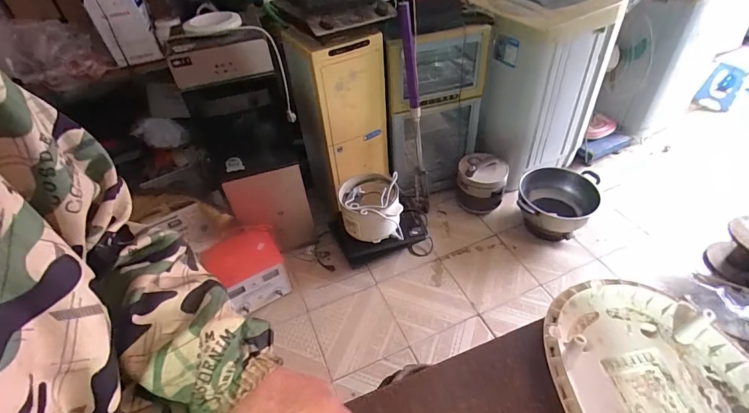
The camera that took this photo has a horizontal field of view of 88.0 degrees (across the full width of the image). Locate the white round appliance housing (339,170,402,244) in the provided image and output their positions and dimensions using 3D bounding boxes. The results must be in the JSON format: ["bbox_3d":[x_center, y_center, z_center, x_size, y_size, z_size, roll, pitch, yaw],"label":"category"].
[{"bbox_3d":[-0.017,0.001,1.469,0.216,0.178,0.207,-1,46,1],"label":"white round appliance housing"}]

